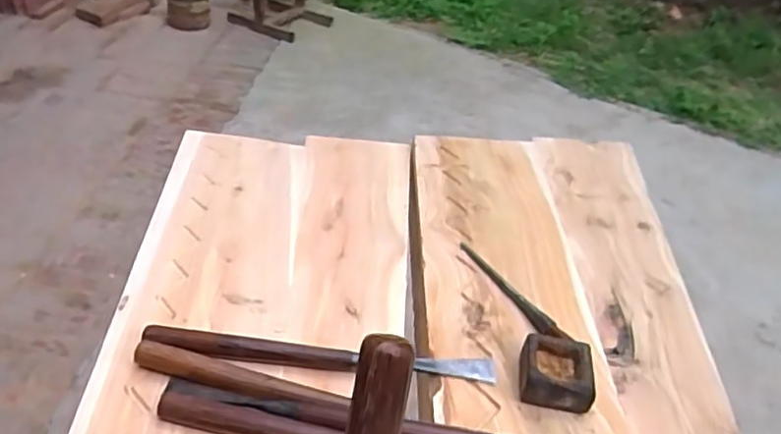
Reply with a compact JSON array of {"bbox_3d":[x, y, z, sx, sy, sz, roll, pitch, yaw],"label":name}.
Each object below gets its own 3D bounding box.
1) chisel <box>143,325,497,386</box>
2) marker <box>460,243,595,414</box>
[{"bbox_3d":[-0.049,0.102,0.451,0.254,0.017,0.020,5,38,-1],"label":"chisel"},{"bbox_3d":[0.107,0.075,0.496,0.053,0.030,0.183,-4,39,-12],"label":"marker"}]

